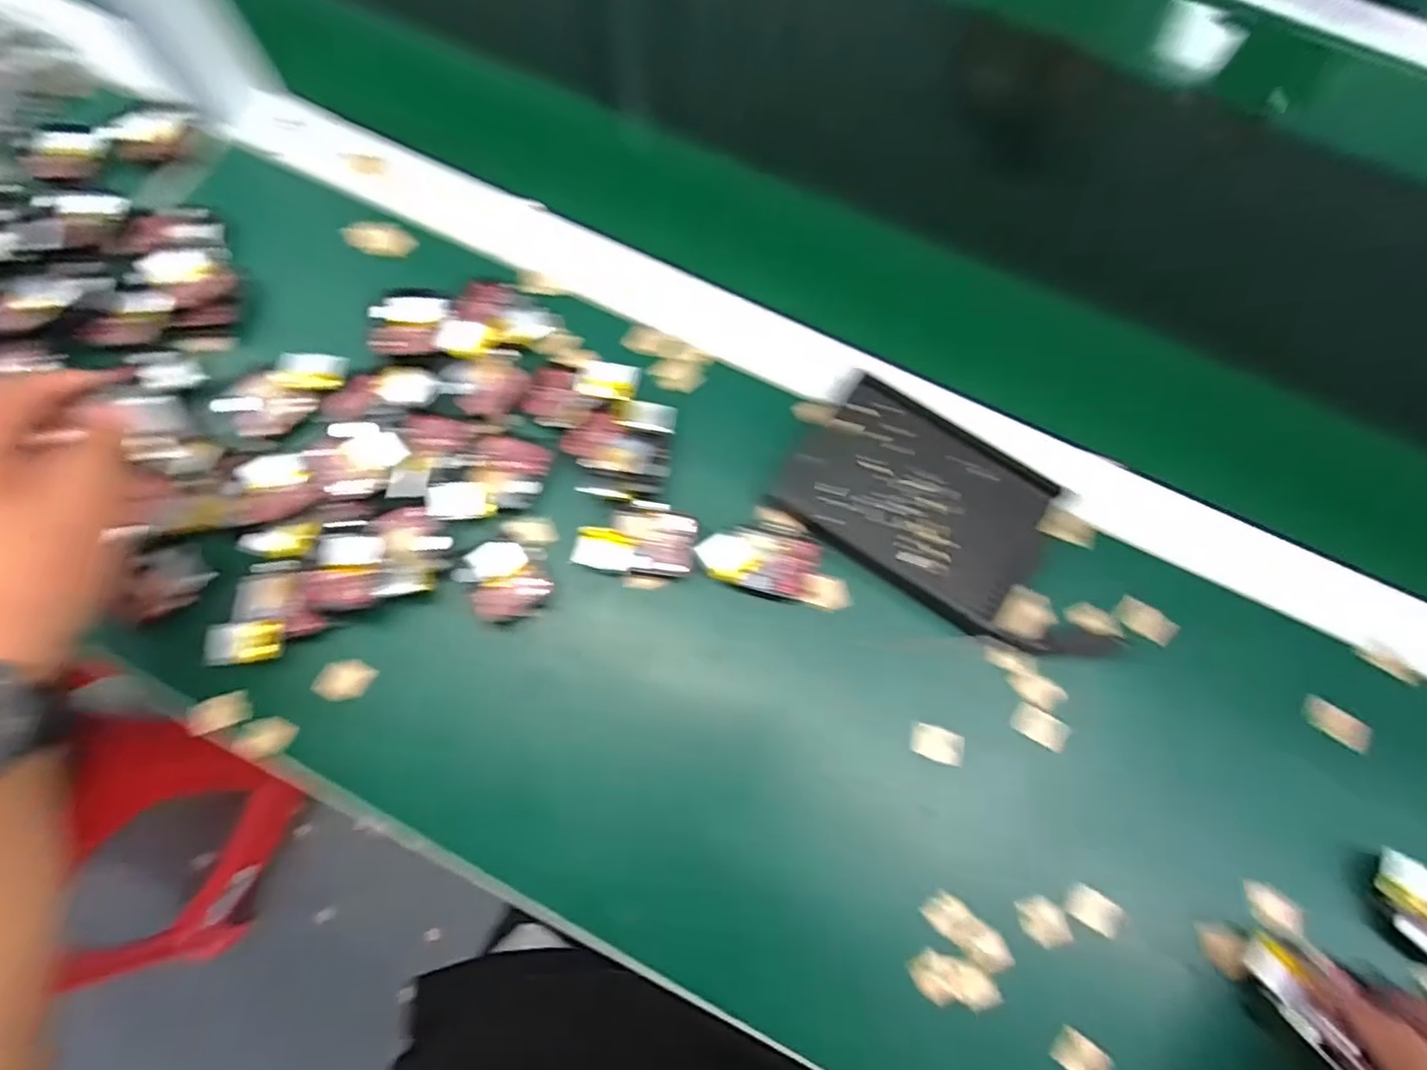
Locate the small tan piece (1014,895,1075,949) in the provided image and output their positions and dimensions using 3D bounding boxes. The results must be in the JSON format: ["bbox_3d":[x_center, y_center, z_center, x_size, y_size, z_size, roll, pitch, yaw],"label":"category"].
[{"bbox_3d":[0.155,0.181,0.310,0.023,0.009,0.018,40,76,9],"label":"small tan piece"}]

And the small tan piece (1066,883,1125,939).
[{"bbox_3d":[0.180,0.177,0.309,0.023,0.005,0.015,31,75,6],"label":"small tan piece"}]

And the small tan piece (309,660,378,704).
[{"bbox_3d":[-0.187,0.073,0.333,0.029,0.004,0.019,-12,75,-6],"label":"small tan piece"}]

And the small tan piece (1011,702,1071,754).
[{"bbox_3d":[0.166,0.098,0.334,0.026,0.008,0.014,33,75,7],"label":"small tan piece"}]

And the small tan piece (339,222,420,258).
[{"bbox_3d":[-0.203,-0.180,0.401,0.041,0.007,0.020,2,75,-14],"label":"small tan piece"}]

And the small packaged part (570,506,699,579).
[{"bbox_3d":[-0.040,0.003,0.344,0.059,0.012,0.036,9,74,0],"label":"small packaged part"}]

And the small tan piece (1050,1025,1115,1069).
[{"bbox_3d":[0.166,0.235,0.296,0.023,0.009,0.017,35,76,8],"label":"small tan piece"}]

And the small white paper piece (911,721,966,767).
[{"bbox_3d":[0.112,0.104,0.328,0.026,0.005,0.016,18,74,3],"label":"small white paper piece"}]

